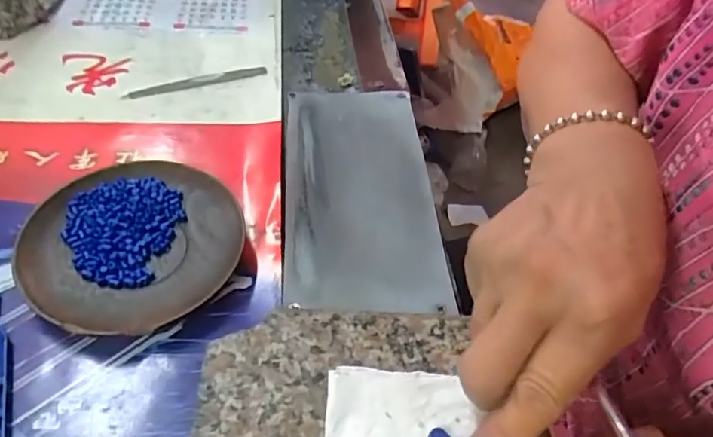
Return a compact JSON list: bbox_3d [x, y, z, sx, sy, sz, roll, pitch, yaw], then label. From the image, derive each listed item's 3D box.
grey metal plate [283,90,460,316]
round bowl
[{"bbox_3d":[0.000,-0.024,0.350,0.091,0.009,0.191,-1,48,-7],"label":"grey metal plate"},{"bbox_3d":[-0.120,0.014,0.298,0.109,0.018,0.111,3,48,-3],"label":"round bowl"}]

